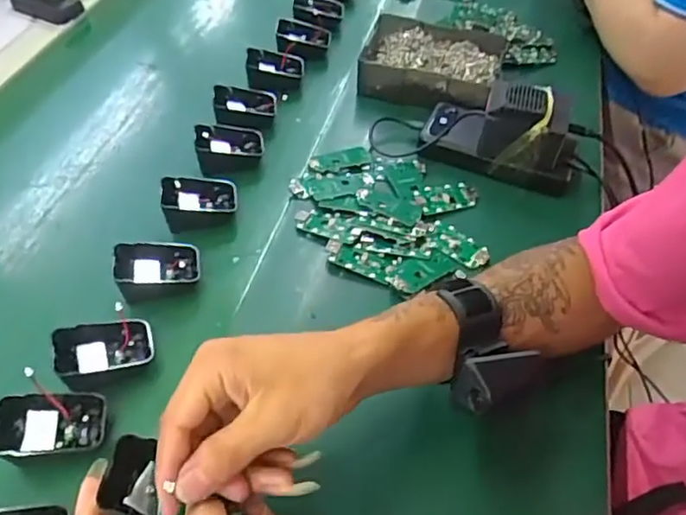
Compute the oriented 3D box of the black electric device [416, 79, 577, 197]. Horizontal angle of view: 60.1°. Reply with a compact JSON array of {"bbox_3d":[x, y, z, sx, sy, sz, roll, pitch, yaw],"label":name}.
[{"bbox_3d":[0.160,-0.132,0.595,0.152,0.079,0.074,18,52,15],"label":"black electric device"}]

